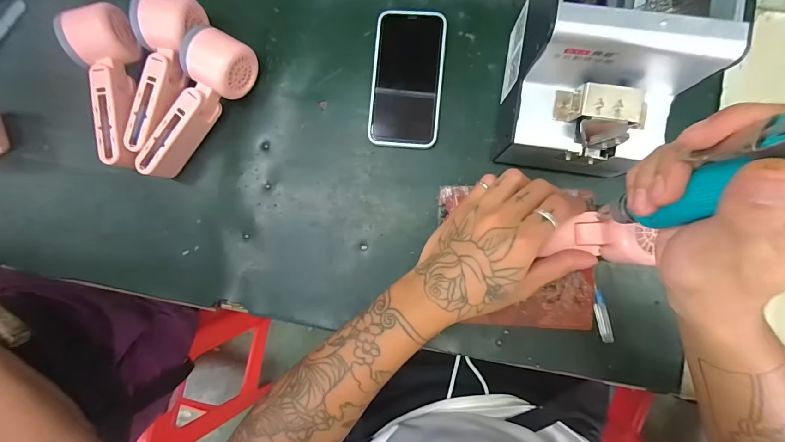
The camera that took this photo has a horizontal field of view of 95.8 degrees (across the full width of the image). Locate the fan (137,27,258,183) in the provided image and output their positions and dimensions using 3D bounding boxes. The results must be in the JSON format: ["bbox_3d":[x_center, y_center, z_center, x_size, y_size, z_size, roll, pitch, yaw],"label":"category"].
[{"bbox_3d":[-0.211,-0.123,0.373,0.048,0.060,0.164,41,90,5],"label":"fan"}]

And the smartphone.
[{"bbox_3d":[0.016,-0.153,0.382,0.075,0.011,0.146,5,87,4],"label":"smartphone"}]

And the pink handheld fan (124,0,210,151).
[{"bbox_3d":[-0.252,-0.158,0.373,0.059,0.055,0.168,22,89,5],"label":"pink handheld fan"}]

